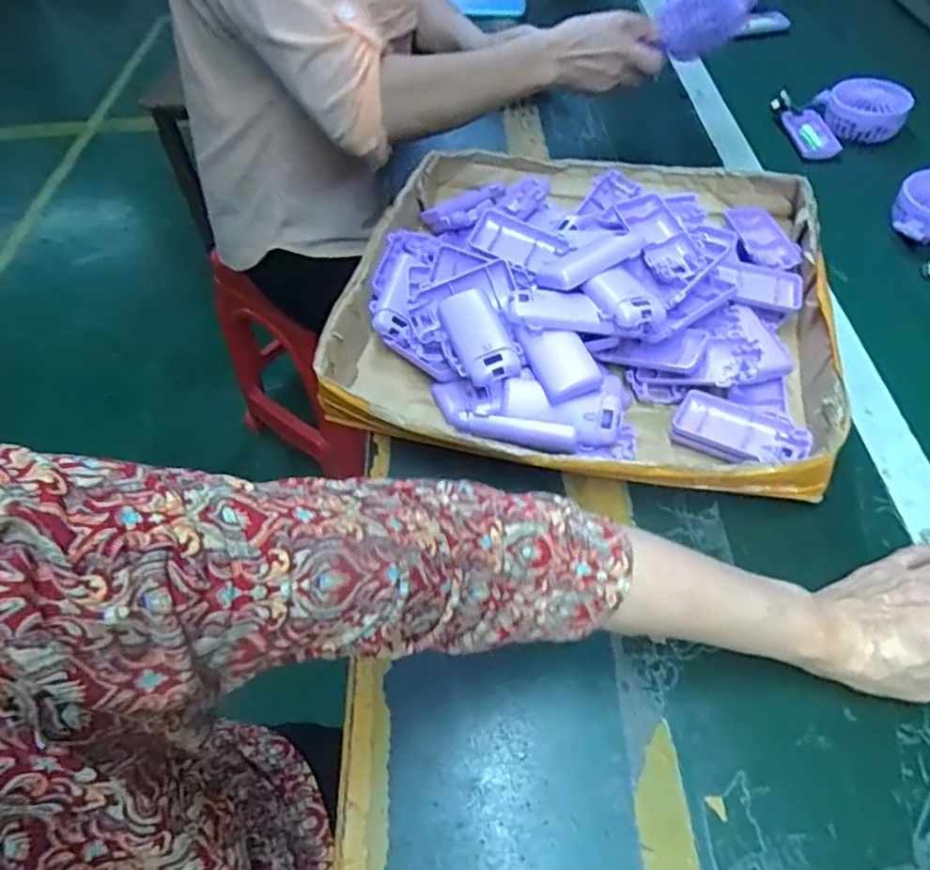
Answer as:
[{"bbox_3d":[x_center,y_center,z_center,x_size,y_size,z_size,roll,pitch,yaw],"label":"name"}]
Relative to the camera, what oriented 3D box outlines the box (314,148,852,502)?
[{"bbox_3d":[0.106,-0.137,0.580,0.399,0.087,0.405,7,52,9],"label":"box"}]

